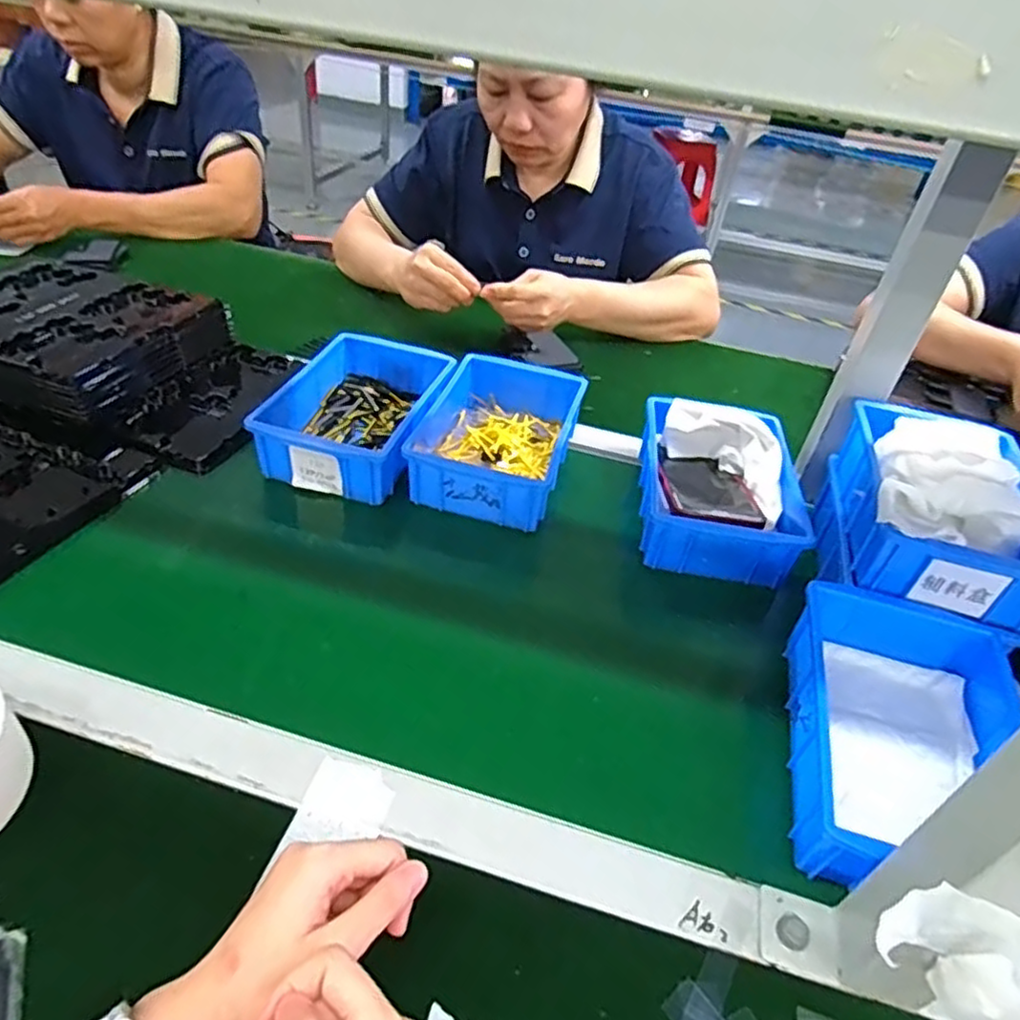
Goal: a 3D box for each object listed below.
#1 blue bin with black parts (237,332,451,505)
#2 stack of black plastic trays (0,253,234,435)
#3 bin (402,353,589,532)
[{"bbox_3d":[-0.142,-0.099,0.666,0.136,0.058,0.204,12,41,4],"label":"blue bin with black parts"},{"bbox_3d":[-0.458,-0.176,0.708,0.260,0.070,0.202,19,41,12],"label":"stack of black plastic trays"},{"bbox_3d":[-0.009,-0.076,0.671,0.132,0.055,0.201,14,40,6],"label":"bin"}]

